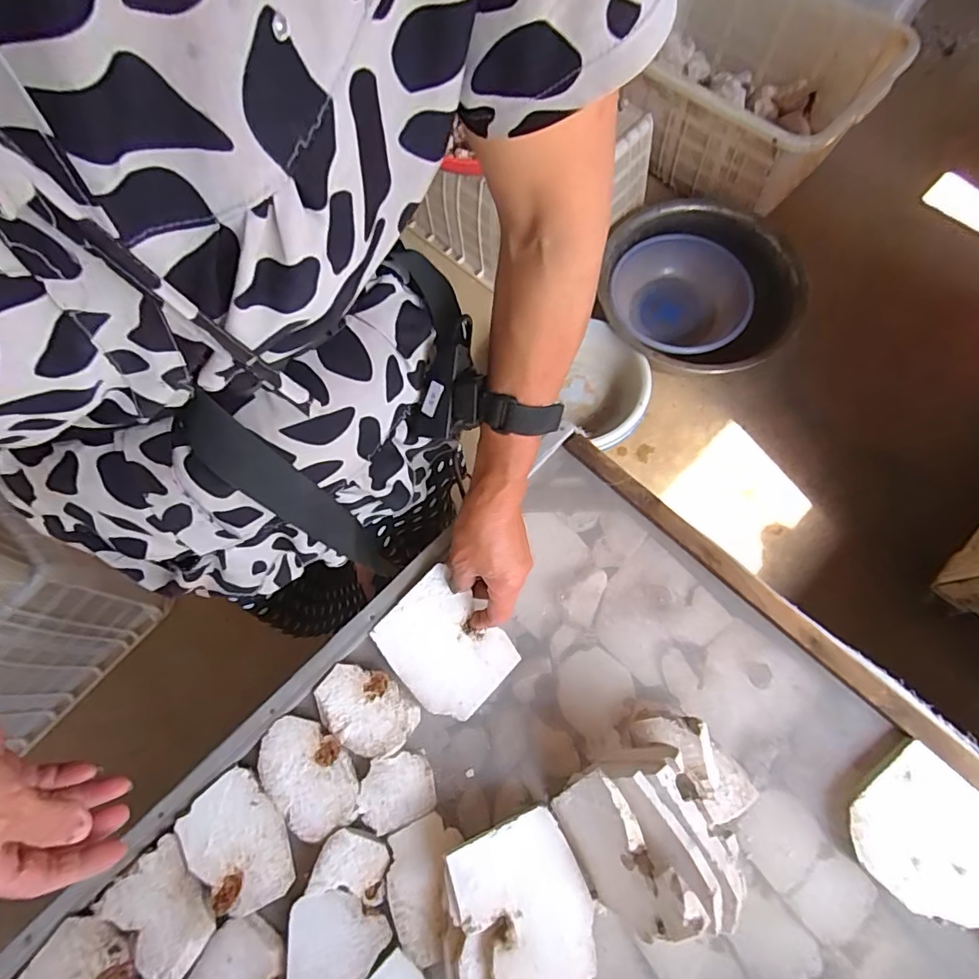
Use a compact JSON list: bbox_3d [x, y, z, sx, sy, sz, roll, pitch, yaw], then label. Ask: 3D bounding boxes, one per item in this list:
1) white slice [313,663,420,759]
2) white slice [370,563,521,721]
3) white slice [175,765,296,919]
[{"bbox_3d":[-0.107,0.189,0.461,0.085,0.013,0.060,37,75,14],"label":"white slice"},{"bbox_3d":[-0.040,0.138,0.475,0.109,0.019,0.091,43,77,16],"label":"white slice"},{"bbox_3d":[-0.201,0.283,0.426,0.068,0.008,0.098,-36,72,-10],"label":"white slice"}]

